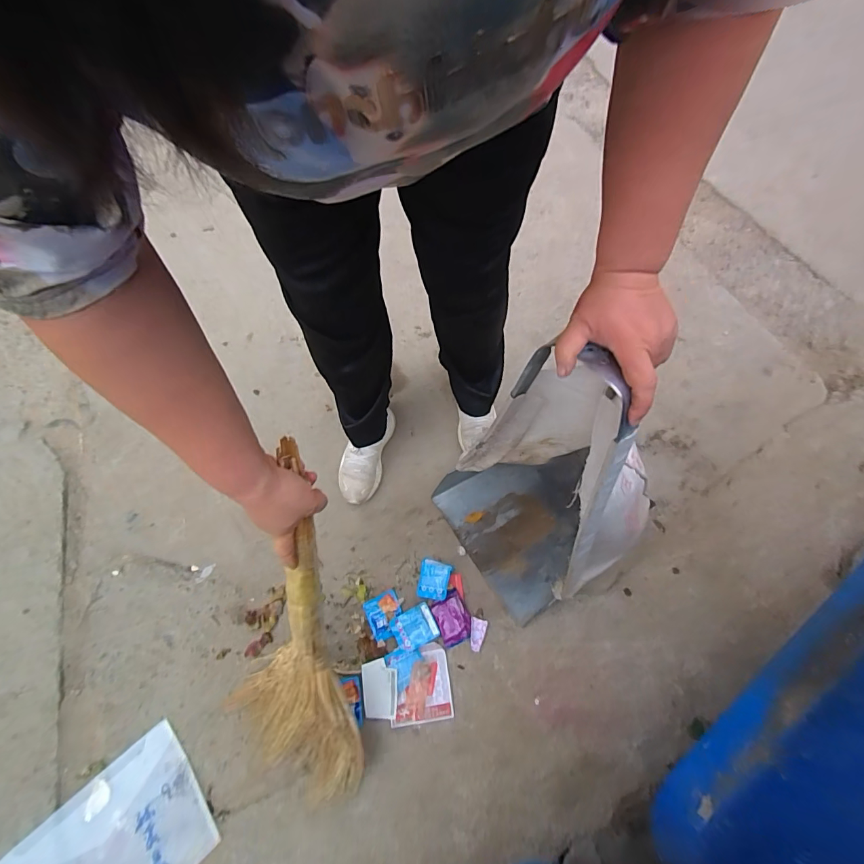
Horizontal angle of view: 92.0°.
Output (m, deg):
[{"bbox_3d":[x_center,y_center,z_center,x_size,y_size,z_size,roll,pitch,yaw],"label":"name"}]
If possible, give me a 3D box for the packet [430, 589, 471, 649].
[{"bbox_3d":[0.039,0.372,0.835,0.066,0.007,0.095,-22,69,-9],"label":"packet"}]

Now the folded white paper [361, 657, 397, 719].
[{"bbox_3d":[-0.099,0.485,0.789,0.066,0.012,0.096,-7,68,-3],"label":"folded white paper"}]

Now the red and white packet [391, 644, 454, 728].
[{"bbox_3d":[-0.022,0.472,0.784,0.110,0.004,0.120,-11,56,3],"label":"red and white packet"}]

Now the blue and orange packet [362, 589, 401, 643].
[{"bbox_3d":[-0.096,0.370,0.846,0.070,0.005,0.079,-24,70,-10],"label":"blue and orange packet"}]

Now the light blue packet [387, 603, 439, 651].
[{"bbox_3d":[-0.036,0.391,0.832,0.084,0.010,0.068,-24,70,-10],"label":"light blue packet"}]

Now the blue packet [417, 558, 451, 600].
[{"bbox_3d":[0.003,0.308,0.872,0.063,0.014,0.077,11,68,4],"label":"blue packet"}]

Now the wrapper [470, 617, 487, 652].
[{"bbox_3d":[0.088,0.397,0.819,0.032,0.010,0.058,13,68,5],"label":"wrapper"}]

